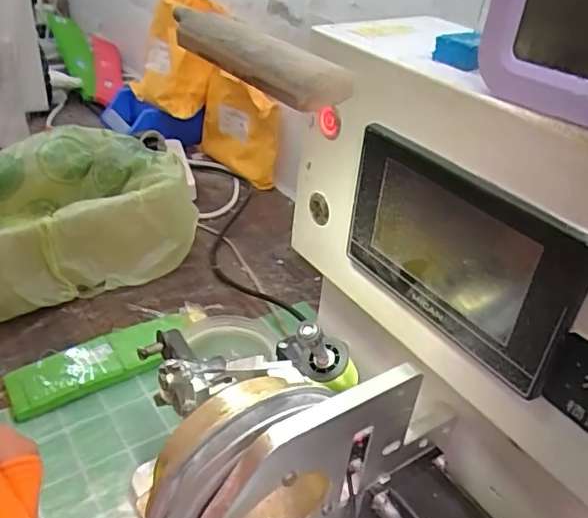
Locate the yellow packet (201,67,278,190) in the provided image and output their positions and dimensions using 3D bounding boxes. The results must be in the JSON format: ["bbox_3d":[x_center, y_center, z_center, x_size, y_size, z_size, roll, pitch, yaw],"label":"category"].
[{"bbox_3d":[-0.099,-0.223,0.943,0.035,0.152,0.203,-22,43,-33],"label":"yellow packet"}]

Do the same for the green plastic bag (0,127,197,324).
[{"bbox_3d":[-0.294,-0.036,0.667,0.212,0.126,0.302,29,41,30],"label":"green plastic bag"}]

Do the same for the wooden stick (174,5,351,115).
[{"bbox_3d":[-0.022,-0.086,0.231,0.023,0.015,0.116,-22,43,-33],"label":"wooden stick"}]

